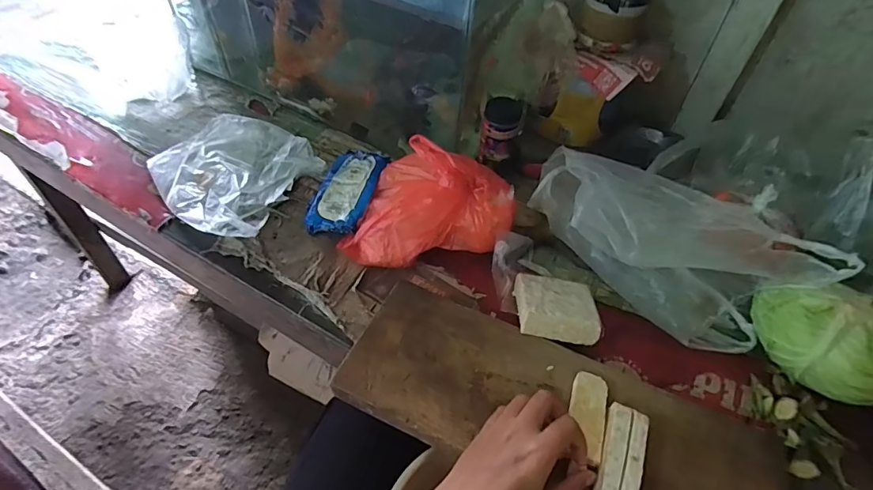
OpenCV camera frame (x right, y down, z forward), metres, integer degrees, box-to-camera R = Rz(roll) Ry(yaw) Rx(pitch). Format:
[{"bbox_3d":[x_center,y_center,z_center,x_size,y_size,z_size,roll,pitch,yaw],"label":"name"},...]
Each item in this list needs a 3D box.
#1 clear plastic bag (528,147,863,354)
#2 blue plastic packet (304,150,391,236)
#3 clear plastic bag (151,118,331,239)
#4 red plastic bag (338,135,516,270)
[{"bbox_3d":[0.264,0.000,0.561,0.320,0.120,0.122,36,56,25],"label":"clear plastic bag"},{"bbox_3d":[-0.127,-0.075,0.643,0.095,0.020,0.136,5,60,22],"label":"blue plastic packet"},{"bbox_3d":[-0.299,-0.111,0.679,0.222,0.030,0.200,30,53,21],"label":"clear plastic bag"},{"bbox_3d":[-0.004,-0.044,0.575,0.186,0.114,0.132,18,50,11],"label":"red plastic bag"}]

